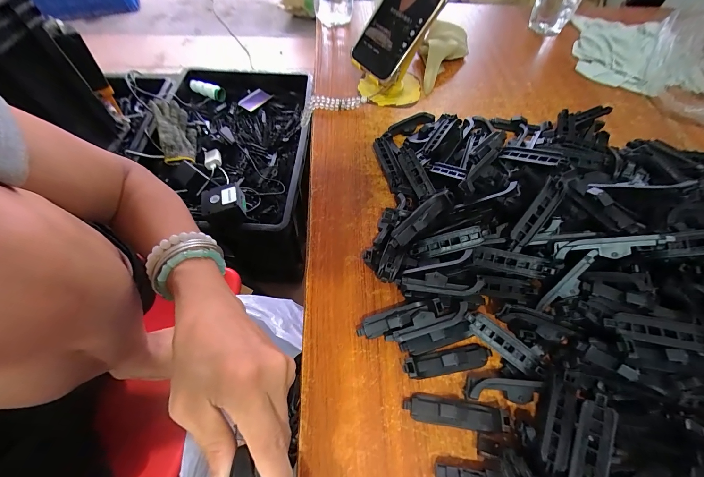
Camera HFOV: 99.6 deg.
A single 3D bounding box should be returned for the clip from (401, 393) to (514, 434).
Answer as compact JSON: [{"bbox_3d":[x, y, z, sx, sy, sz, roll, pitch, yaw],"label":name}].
[{"bbox_3d":[0.079,0.132,0.226,0.075,0.014,0.019,8,59,3],"label":"clip"}]

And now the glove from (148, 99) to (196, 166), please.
[{"bbox_3d":[-0.467,-0.280,0.796,0.023,0.104,0.219,-31,73,26],"label":"glove"}]

